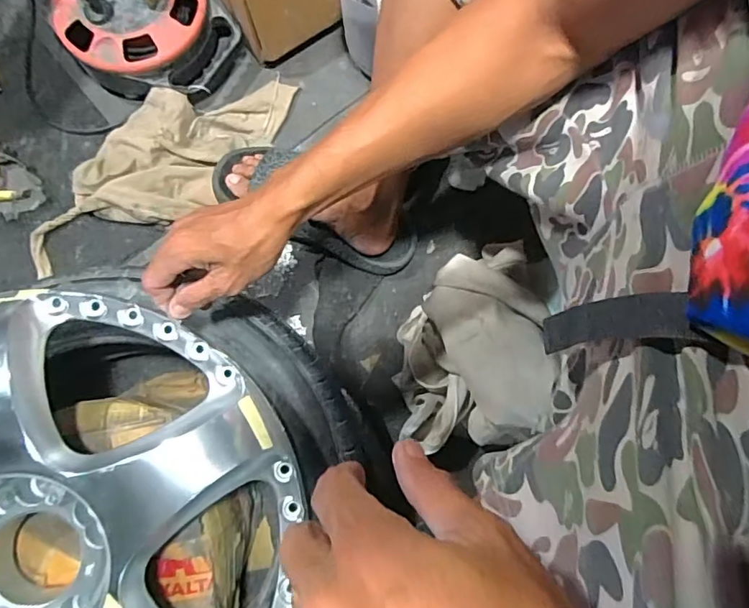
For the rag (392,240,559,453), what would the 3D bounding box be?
[{"bbox_3d":[0.124,0.044,0.636,0.173,0.124,0.264,3,79,0],"label":"rag"}]

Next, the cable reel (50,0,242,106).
[{"bbox_3d":[-0.317,-0.389,0.711,0.233,0.134,0.200,42,81,7],"label":"cable reel"}]

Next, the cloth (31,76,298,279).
[{"bbox_3d":[-0.295,-0.199,0.710,0.414,0.058,0.170,-21,80,-5],"label":"cloth"}]

